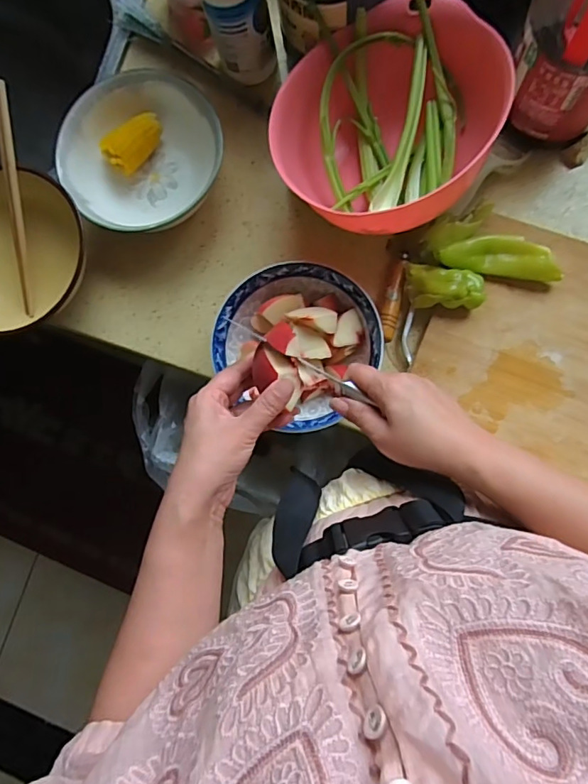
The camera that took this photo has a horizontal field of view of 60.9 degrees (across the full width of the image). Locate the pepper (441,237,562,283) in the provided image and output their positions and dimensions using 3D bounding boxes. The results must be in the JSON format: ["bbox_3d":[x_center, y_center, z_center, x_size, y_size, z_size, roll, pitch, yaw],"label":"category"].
[{"bbox_3d":[0.208,-0.137,0.508,0.114,0.032,0.034,10,86,7],"label":"pepper"}]

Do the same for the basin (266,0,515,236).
[{"bbox_3d":[0.086,-0.258,0.499,0.199,0.122,0.214,30,89,8],"label":"basin"}]

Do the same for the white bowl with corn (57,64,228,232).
[{"bbox_3d":[-0.164,-0.257,0.563,0.160,0.075,0.170,-1,85,6],"label":"white bowl with corn"}]

